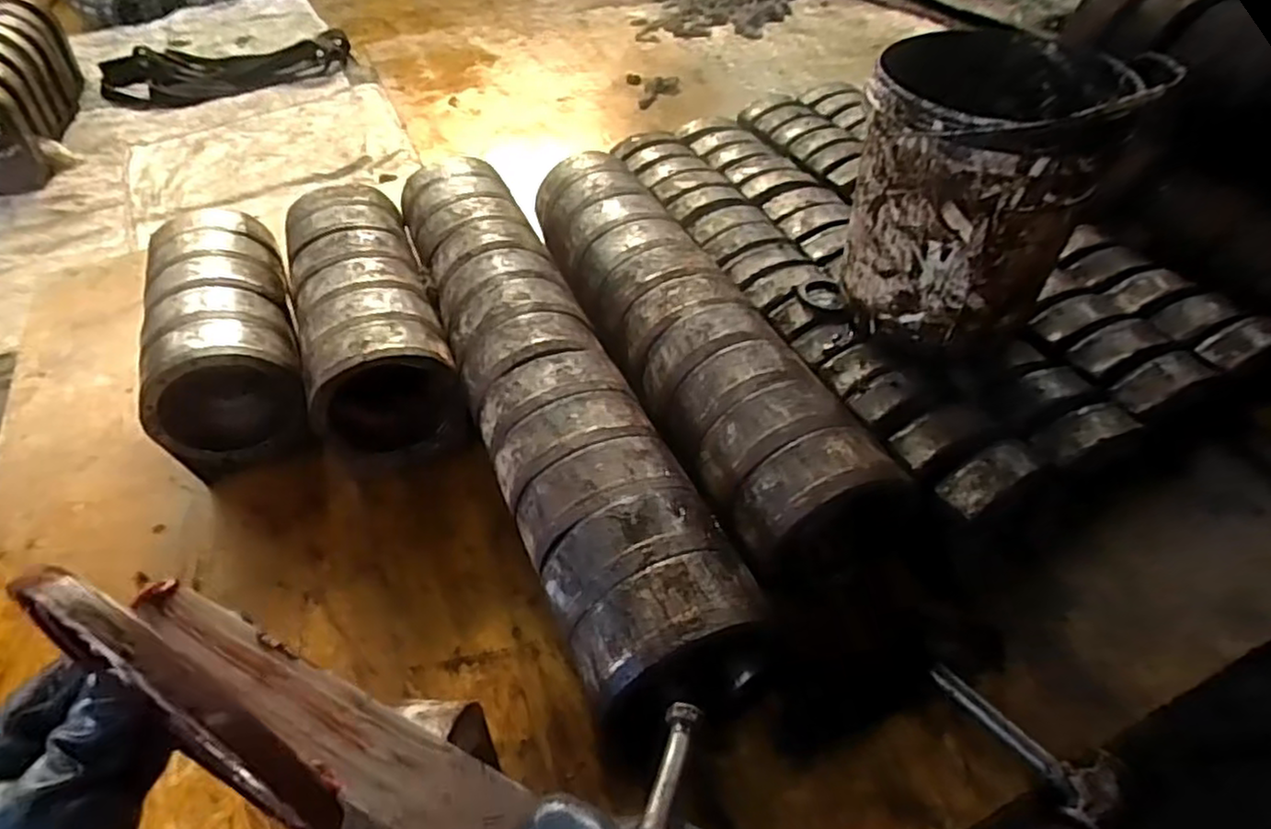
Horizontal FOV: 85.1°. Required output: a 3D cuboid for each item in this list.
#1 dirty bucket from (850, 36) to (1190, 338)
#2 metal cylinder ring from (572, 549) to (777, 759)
[{"bbox_3d":[0.431,-0.281,0.924,0.269,0.332,0.265,17,49,19],"label":"dirty bucket"},{"bbox_3d":[0.047,0.275,0.787,0.212,0.238,0.107,-21,49,-15],"label":"metal cylinder ring"}]

